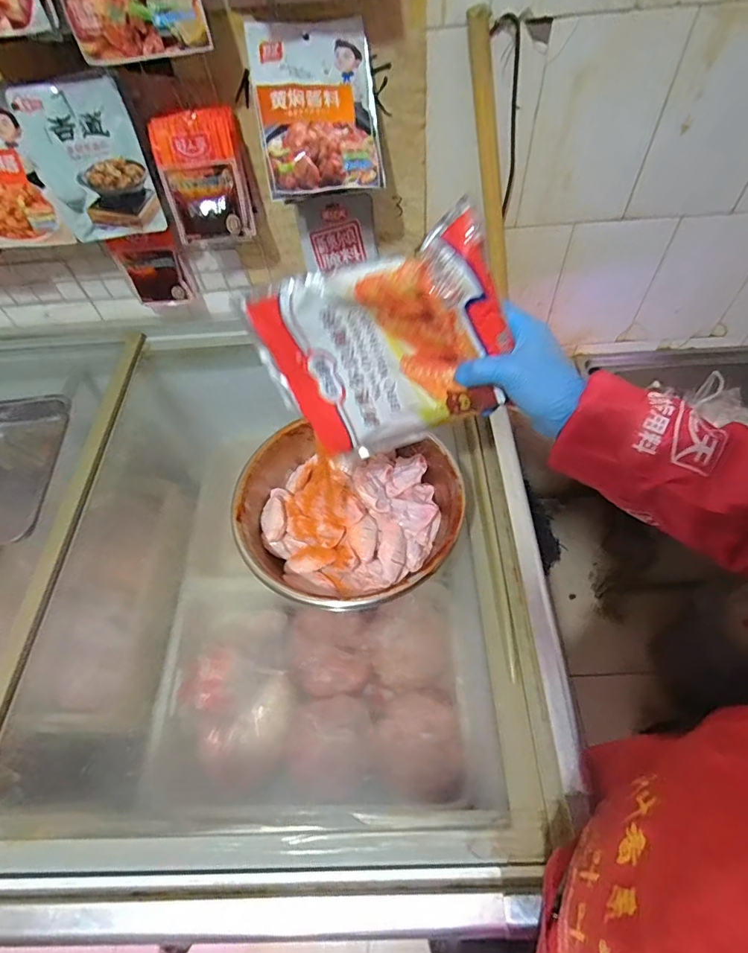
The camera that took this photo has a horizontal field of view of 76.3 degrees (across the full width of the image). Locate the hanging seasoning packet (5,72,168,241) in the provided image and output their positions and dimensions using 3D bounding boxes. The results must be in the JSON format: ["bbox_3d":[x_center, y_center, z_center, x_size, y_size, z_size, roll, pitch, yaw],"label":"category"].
[{"bbox_3d":[-0.437,-0.477,0.729,0.162,0.202,0.031,-15,43,-5],"label":"hanging seasoning packet"}]

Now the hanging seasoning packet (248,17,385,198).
[{"bbox_3d":[-0.079,-0.516,0.667,0.166,0.211,0.027,-11,12,-8],"label":"hanging seasoning packet"}]

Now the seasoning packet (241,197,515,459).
[{"bbox_3d":[0.005,-0.115,0.478,0.252,0.195,0.024,-8,33,32],"label":"seasoning packet"}]

